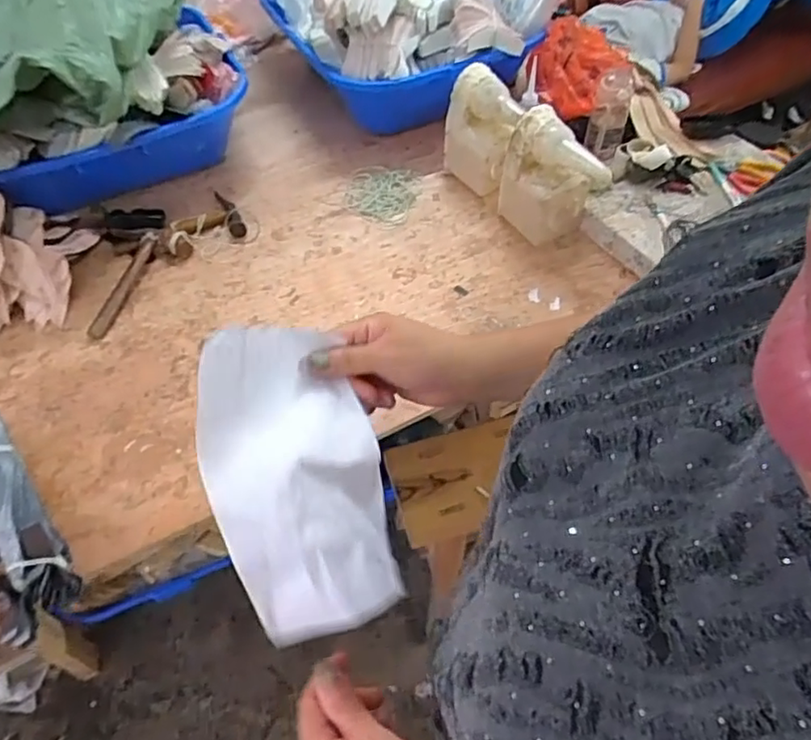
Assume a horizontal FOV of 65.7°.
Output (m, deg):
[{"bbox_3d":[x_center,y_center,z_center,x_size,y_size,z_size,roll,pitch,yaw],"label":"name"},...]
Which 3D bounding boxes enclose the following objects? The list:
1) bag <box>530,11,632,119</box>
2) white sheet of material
[{"bbox_3d":[0.356,-0.630,1.310,0.199,0.110,0.229,11,53,11],"label":"bag"},{"bbox_3d":[-0.071,0.066,0.416,0.129,0.028,0.199,1,66,-45],"label":"white sheet of material"}]

